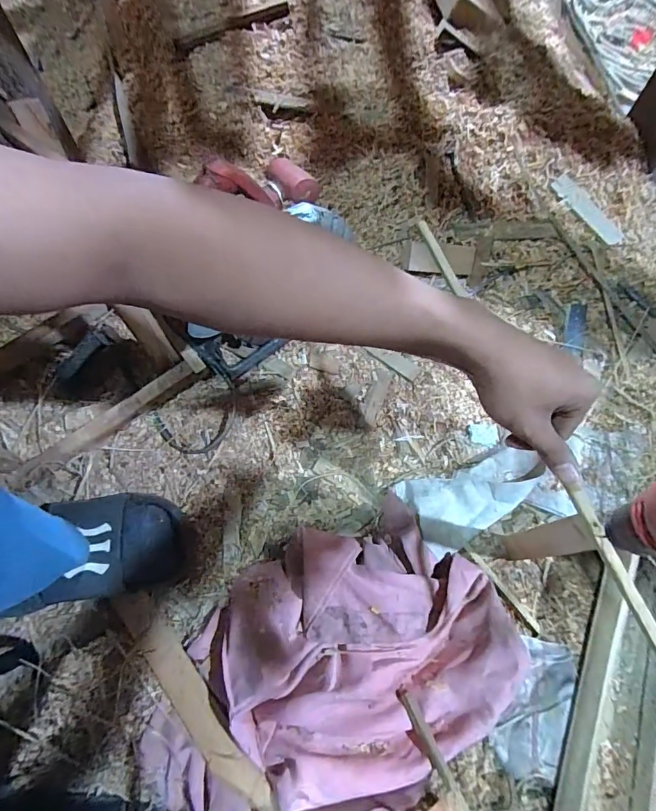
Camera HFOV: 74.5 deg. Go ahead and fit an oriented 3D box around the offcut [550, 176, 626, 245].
[{"bbox_3d":[0.393,-0.295,0.652,0.041,0.006,0.129,-41,87,-16],"label":"offcut"}]

